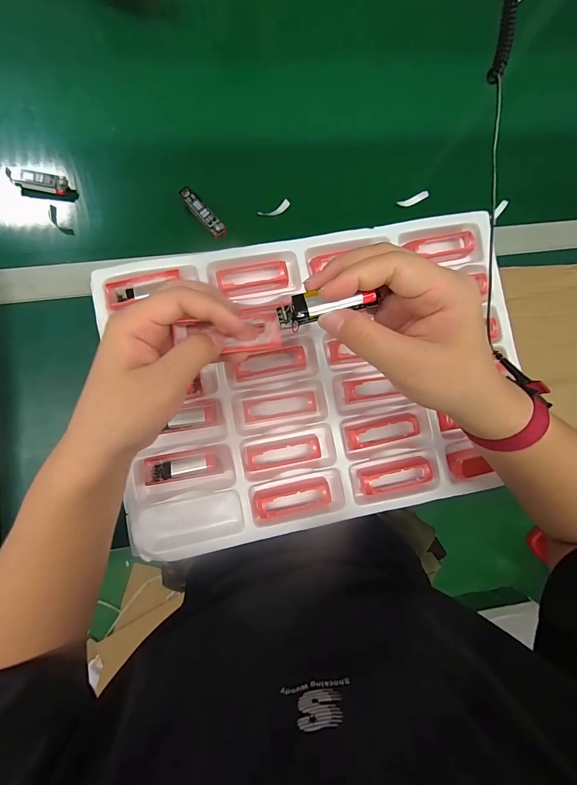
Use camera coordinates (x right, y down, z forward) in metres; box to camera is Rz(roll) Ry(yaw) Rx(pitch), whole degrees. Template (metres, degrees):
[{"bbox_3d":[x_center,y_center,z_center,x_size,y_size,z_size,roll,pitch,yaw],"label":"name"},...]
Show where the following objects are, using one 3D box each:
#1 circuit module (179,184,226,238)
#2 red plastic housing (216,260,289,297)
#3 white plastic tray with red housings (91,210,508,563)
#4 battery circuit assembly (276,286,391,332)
[{"bbox_3d":[-0.106,-0.222,0.408,0.019,0.012,0.067,-44,91,-7],"label":"circuit module"},{"bbox_3d":[-0.039,-0.127,0.369,0.077,0.010,0.031,-11,87,-7],"label":"red plastic housing"},{"bbox_3d":[0.039,-0.018,0.371,0.441,0.035,0.315,-11,87,-7],"label":"white plastic tray with red housings"},{"bbox_3d":[0.025,-0.055,0.214,0.064,0.009,0.021,-11,87,-3],"label":"battery circuit assembly"}]

